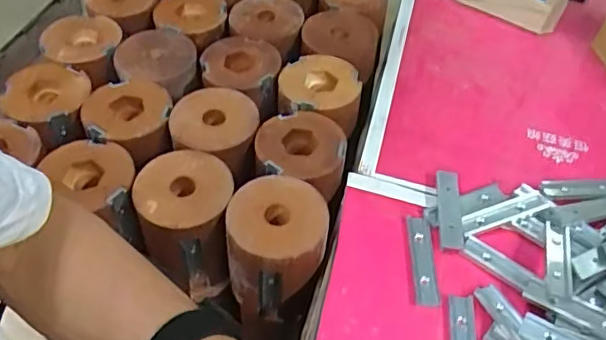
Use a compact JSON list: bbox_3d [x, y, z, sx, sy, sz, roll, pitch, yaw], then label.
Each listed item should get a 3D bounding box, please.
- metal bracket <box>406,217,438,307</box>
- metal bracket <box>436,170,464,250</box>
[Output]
[{"bbox_3d":[0.094,0.070,0.444,0.018,0.004,0.076,3,49,-1],"label":"metal bracket"},{"bbox_3d":[0.123,0.032,0.470,0.019,0.009,0.076,5,49,2],"label":"metal bracket"}]

